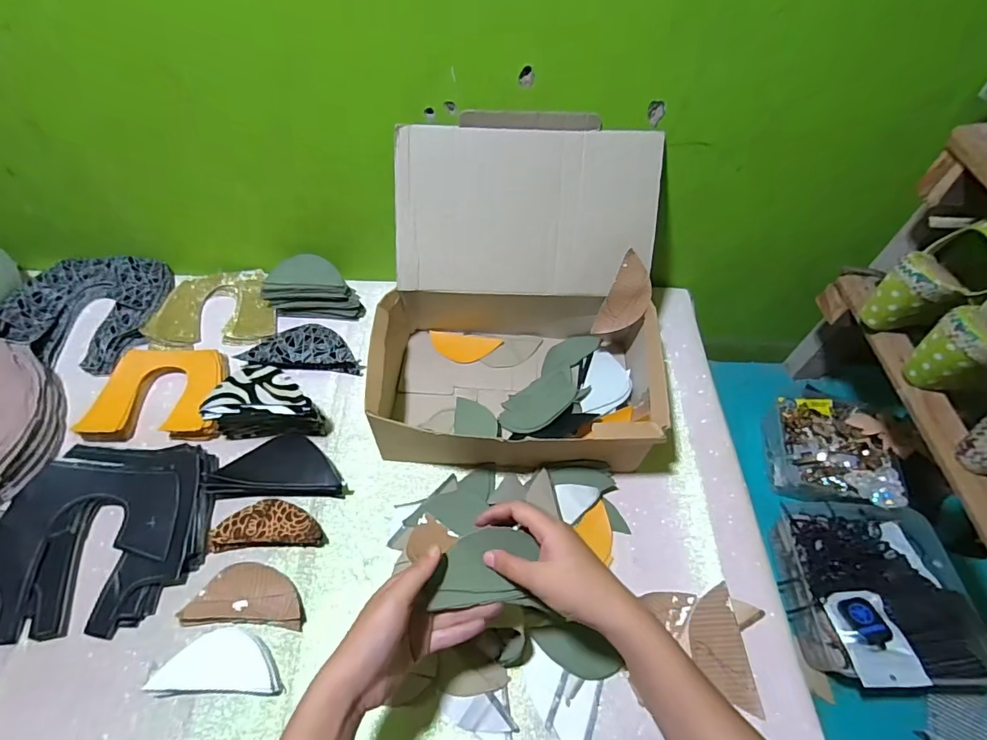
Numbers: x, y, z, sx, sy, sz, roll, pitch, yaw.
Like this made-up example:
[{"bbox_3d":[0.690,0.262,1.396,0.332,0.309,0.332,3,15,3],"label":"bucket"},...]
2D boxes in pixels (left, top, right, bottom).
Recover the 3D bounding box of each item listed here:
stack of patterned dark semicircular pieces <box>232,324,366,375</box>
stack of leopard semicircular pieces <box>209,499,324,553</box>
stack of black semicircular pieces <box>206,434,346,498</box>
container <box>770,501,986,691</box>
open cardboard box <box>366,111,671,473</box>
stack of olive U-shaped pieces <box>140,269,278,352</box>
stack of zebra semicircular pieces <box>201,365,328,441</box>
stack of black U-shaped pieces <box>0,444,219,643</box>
[{"bbox_3d":[-0.261,-0.032,0.661,0.156,0.021,0.073,0,55,-4],"label":"stack of patterned dark semicircular pieces"},{"bbox_3d":[-0.249,0.171,0.528,0.116,0.021,0.050,-1,55,-4],"label":"stack of leopard semicircular pieces"},{"bbox_3d":[-0.248,0.115,0.560,0.145,0.025,0.069,1,55,-3],"label":"stack of black semicircular pieces"},{"bbox_3d":[0.470,0.269,0.590,0.194,0.064,0.213,5,55,0],"label":"container"},{"bbox_3d":[0.031,-0.082,0.566,0.331,0.240,0.324,3,56,1],"label":"open cardboard box"},{"bbox_3d":[-0.405,-0.092,0.696,0.164,0.029,0.136,-8,56,-9],"label":"stack of olive U-shaped pieces"},{"bbox_3d":[-0.269,0.039,0.573,0.122,0.064,0.066,1,56,0],"label":"stack of zebra semicircular pieces"},{"bbox_3d":[-0.417,0.172,0.505,0.207,0.027,0.188,-1,55,-4],"label":"stack of black U-shaped pieces"}]

